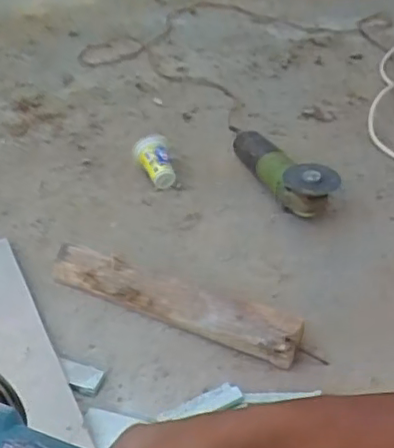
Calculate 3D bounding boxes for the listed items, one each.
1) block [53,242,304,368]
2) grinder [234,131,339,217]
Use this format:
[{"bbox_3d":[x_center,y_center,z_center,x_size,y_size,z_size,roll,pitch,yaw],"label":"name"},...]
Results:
[{"bbox_3d":[-0.044,0.103,0.855,0.406,0.047,0.062,15,43,25],"label":"block"},{"bbox_3d":[0.146,-0.091,1.027,0.079,0.088,0.239,-22,43,-18],"label":"grinder"}]

